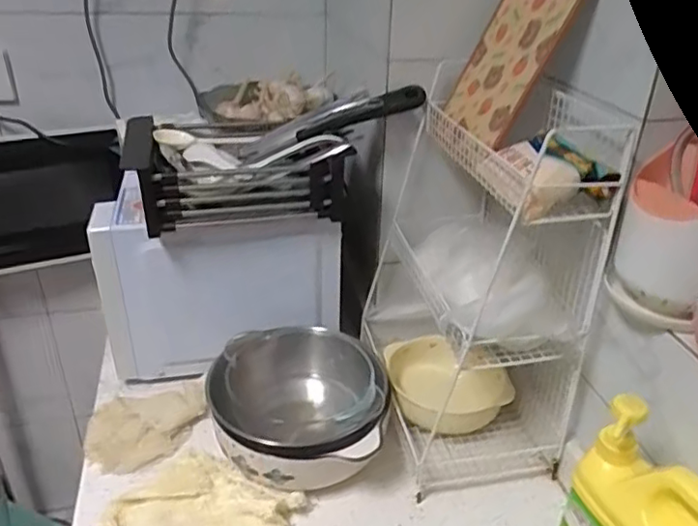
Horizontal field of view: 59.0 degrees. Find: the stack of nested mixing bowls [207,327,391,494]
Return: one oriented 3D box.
[{"bbox_3d":[-0.064,0.180,0.781,0.205,0.096,0.208,-3,30,-8],"label":"stack of nested mixing bowls"}]

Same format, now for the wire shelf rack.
[{"bbox_3d":[0.158,0.014,0.778,0.193,0.418,0.311,-1,30,-5],"label":"wire shelf rack"}]

